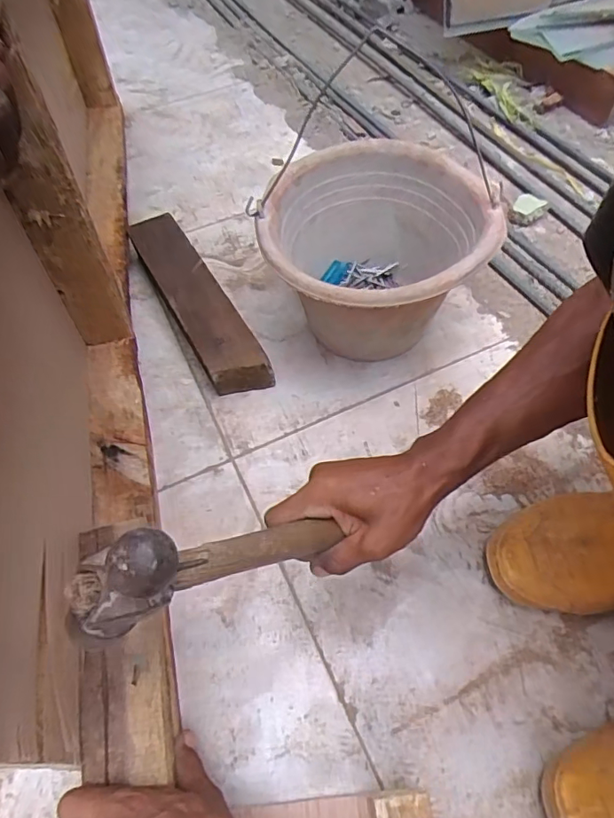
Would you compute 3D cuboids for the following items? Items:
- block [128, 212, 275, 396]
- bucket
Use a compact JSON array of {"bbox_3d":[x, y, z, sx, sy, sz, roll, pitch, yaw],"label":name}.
[{"bbox_3d":[-0.146,-0.142,0.667,0.067,0.059,0.319,-26,58,-13],"label":"block"},{"bbox_3d":[0.075,-0.160,0.601,0.234,0.167,0.240,-2,56,3],"label":"bucket"}]

